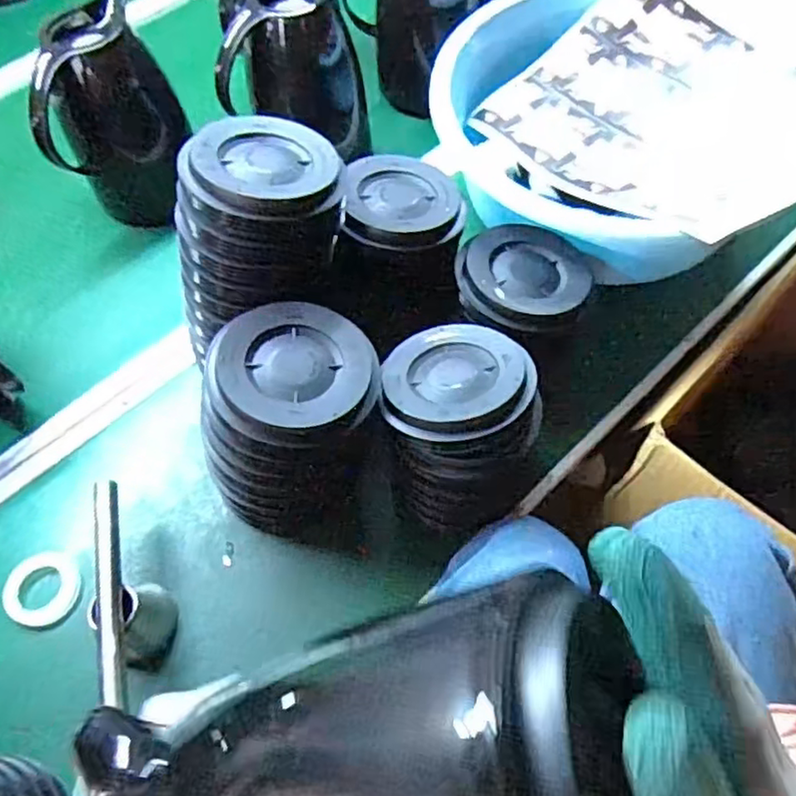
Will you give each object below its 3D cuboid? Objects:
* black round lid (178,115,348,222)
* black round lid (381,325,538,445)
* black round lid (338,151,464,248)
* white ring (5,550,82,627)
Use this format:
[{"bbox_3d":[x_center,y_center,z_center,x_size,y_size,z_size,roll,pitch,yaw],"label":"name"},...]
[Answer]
[{"bbox_3d":[-0.098,-0.173,0.492,0.111,0.022,0.098,25,59,-3],"label":"black round lid"},{"bbox_3d":[0.047,-0.016,0.501,0.108,0.025,0.108,-5,48,6],"label":"black round lid"},{"bbox_3d":[0.001,-0.175,0.567,0.108,0.024,0.095,-5,59,-12],"label":"black round lid"},{"bbox_3d":[-0.295,0.157,0.544,0.055,0.013,0.060,-1,60,2],"label":"white ring"}]

